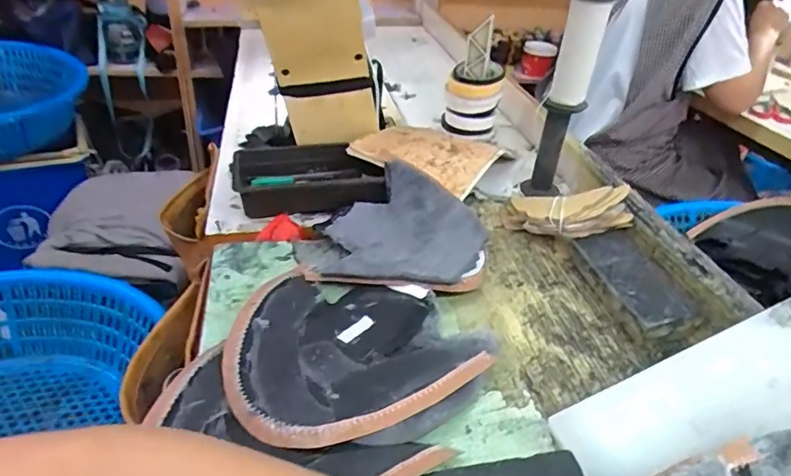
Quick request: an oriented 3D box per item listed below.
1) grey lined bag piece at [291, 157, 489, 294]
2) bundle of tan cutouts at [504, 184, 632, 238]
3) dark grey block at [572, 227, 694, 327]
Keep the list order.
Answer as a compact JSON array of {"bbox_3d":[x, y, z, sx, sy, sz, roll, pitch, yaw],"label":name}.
[{"bbox_3d":[0.000,-0.020,0.625,0.230,0.055,0.196,10,35,4],"label":"grey lined bag piece"},{"bbox_3d":[0.228,-0.032,0.675,0.166,0.047,0.057,-4,31,20],"label":"bundle of tan cutouts"},{"bbox_3d":[0.282,0.047,0.591,0.071,0.018,0.149,-14,40,-5],"label":"dark grey block"}]

